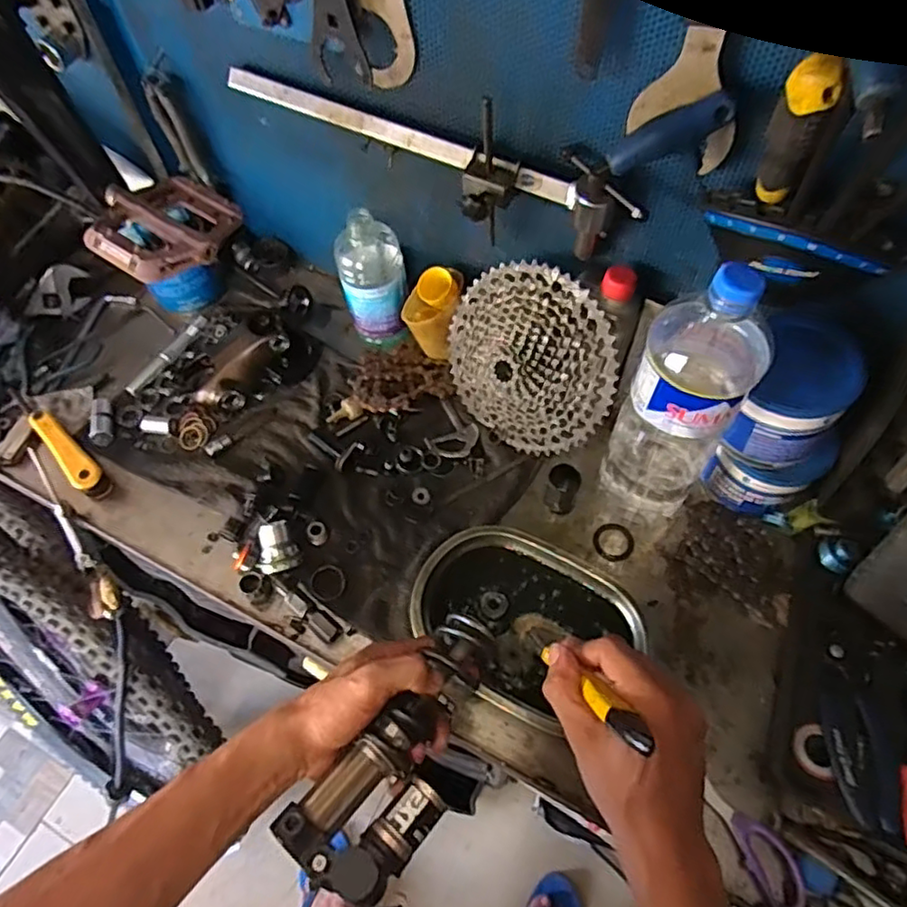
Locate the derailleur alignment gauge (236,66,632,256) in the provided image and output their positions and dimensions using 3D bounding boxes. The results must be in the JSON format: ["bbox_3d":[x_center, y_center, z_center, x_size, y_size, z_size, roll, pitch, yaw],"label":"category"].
[{"bbox_3d":[-0.037,-0.267,0.593,0.427,0.093,0.064,24,64,15],"label":"derailleur alignment gauge"}]

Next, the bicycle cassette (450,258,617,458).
[{"bbox_3d":[0.067,-0.091,0.647,0.197,0.191,0.048,38,38,20],"label":"bicycle cassette"}]

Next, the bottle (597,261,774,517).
[{"bbox_3d":[0.193,-0.035,0.544,0.083,0.317,0.086,28,65,17],"label":"bottle"}]

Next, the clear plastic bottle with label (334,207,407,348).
[{"bbox_3d":[-0.092,-0.194,0.733,0.070,0.171,0.061,-12,60,-4],"label":"clear plastic bottle with label"}]

